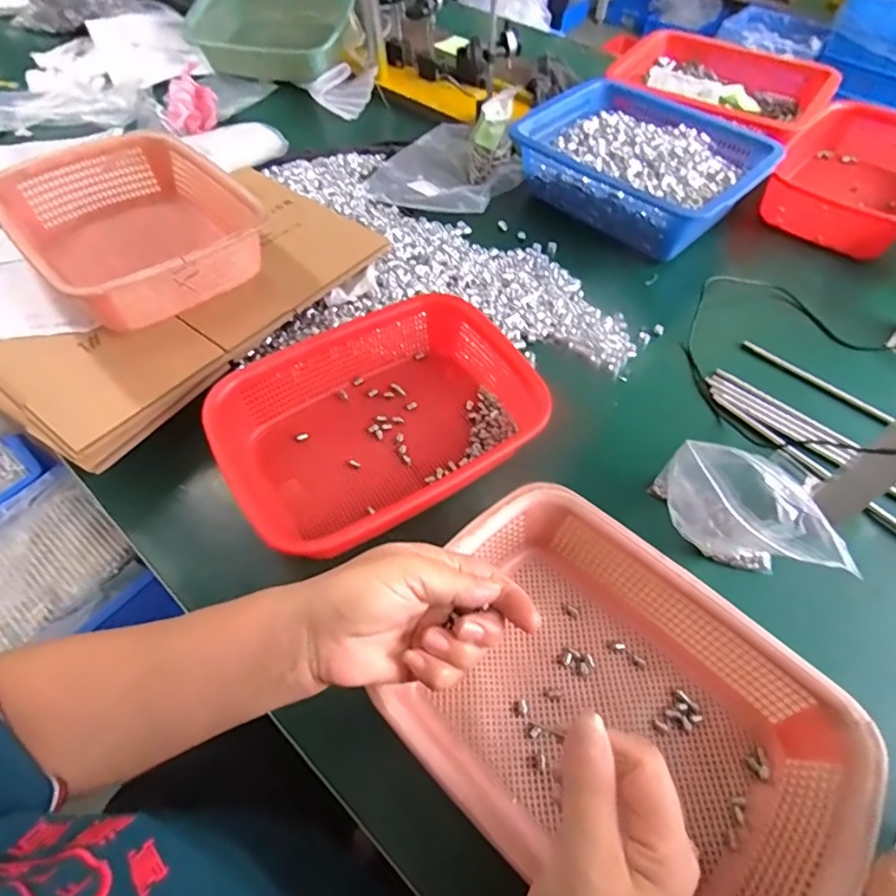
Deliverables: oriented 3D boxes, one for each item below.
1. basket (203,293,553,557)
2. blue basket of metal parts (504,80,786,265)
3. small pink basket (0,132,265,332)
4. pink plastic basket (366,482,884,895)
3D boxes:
[{"bbox_3d":[-0.053,-0.032,0.521,0.312,0.073,0.216,-31,60,-18],"label":"basket"},{"bbox_3d":[0.282,-0.405,0.771,0.245,0.094,0.316,-38,63,-22],"label":"blue basket of metal parts"},{"bbox_3d":[-0.343,-0.242,0.604,0.201,0.098,0.284,-37,62,-21],"label":"small pink basket"},{"bbox_3d":[0.111,0.181,0.376,0.297,0.082,0.219,38,65,24],"label":"pink plastic basket"}]

